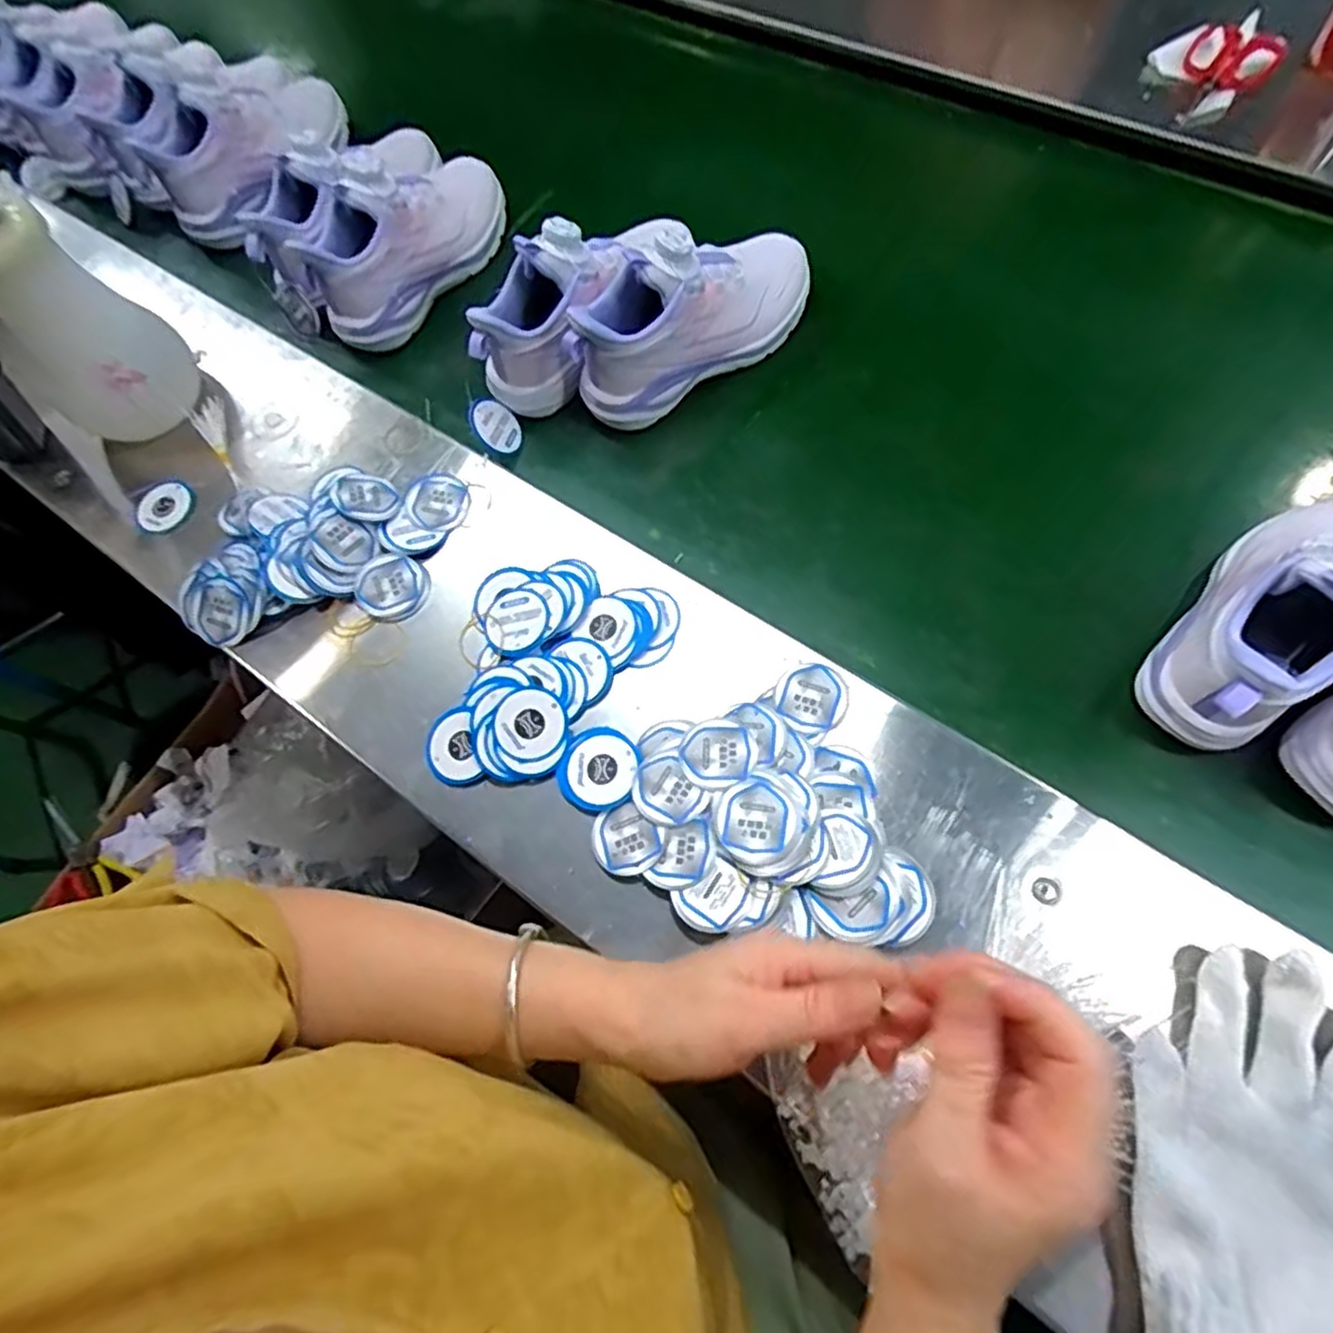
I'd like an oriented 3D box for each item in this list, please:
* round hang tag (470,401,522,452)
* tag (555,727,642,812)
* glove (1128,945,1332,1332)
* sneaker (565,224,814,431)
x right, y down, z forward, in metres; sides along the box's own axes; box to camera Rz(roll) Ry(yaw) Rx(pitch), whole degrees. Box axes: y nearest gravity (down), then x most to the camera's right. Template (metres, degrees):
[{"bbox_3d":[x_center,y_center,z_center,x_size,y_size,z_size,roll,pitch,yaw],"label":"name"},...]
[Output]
[{"bbox_3d":[-0.139,-0.197,0.595,0.004,0.050,0.036,-1,74,40],"label":"round hang tag"},{"bbox_3d":[-0.044,0.066,0.466,0.053,0.010,0.051,0,73,1],"label":"tag"},{"bbox_3d":[0.280,0.245,0.337,0.123,0.044,0.207,29,76,9],"label":"glove"},{"bbox_3d":[0.022,-0.284,0.569,0.209,0.107,0.072,-31,75,-8],"label":"sneaker"}]

